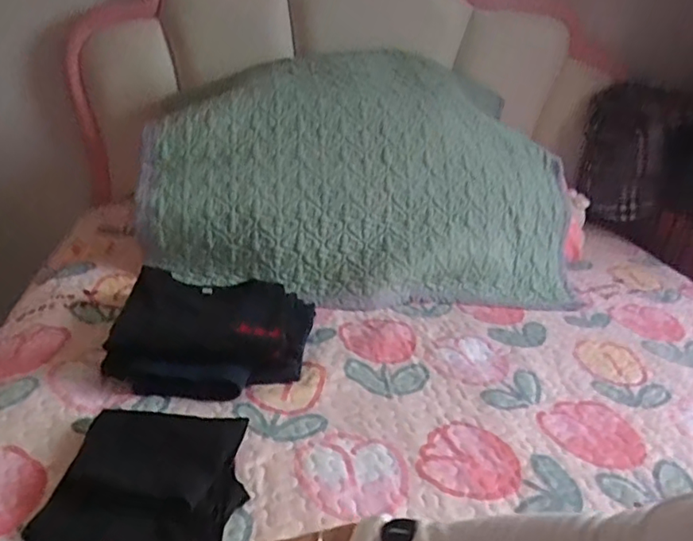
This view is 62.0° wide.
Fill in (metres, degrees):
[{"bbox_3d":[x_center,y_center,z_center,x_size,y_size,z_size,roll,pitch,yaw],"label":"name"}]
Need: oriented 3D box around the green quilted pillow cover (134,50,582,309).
[{"bbox_3d":[0.055,-0.211,1.207,0.910,0.575,0.110,0,-8,-11],"label":"green quilted pillow cover"}]

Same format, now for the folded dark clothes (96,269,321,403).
[{"bbox_3d":[-0.205,0.089,0.927,0.294,0.077,0.269,5,25,-3],"label":"folded dark clothes"}]

